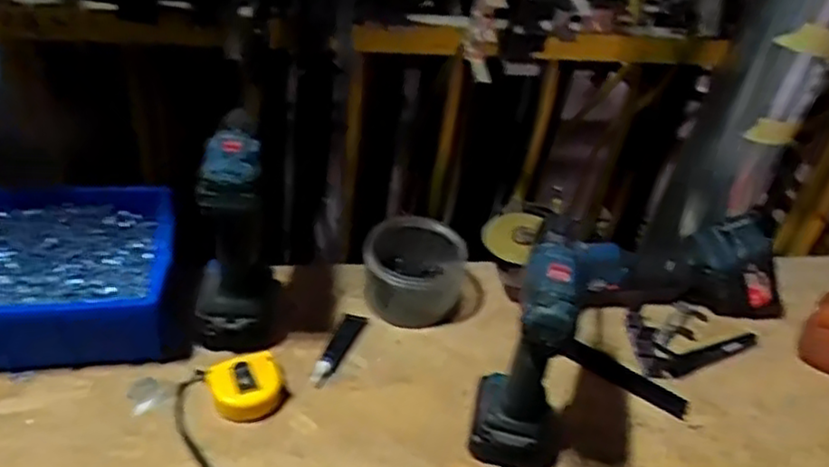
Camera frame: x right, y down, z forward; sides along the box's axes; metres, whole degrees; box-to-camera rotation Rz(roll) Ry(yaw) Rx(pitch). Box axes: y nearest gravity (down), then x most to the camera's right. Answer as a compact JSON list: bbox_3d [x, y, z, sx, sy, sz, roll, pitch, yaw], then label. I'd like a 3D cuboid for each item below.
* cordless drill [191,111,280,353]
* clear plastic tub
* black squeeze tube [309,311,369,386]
[{"bbox_3d":[-0.180,0.001,0.705,0.082,0.221,0.142,-1,36,-13],"label":"cordless drill"},{"bbox_3d":[0.003,0.044,0.811,0.113,0.076,0.108,7,38,-5],"label":"clear plastic tub"},{"bbox_3d":[-0.082,0.118,0.742,0.027,0.012,0.107,17,35,14],"label":"black squeeze tube"}]

